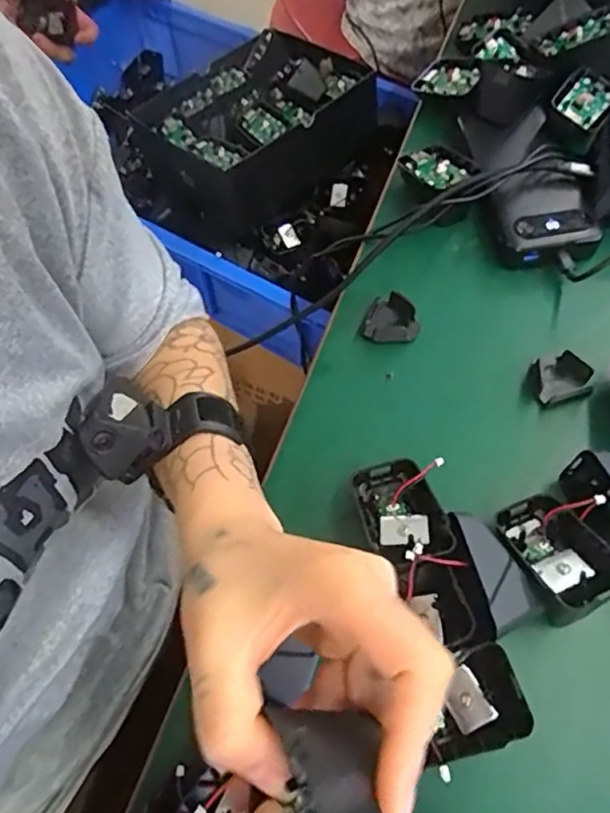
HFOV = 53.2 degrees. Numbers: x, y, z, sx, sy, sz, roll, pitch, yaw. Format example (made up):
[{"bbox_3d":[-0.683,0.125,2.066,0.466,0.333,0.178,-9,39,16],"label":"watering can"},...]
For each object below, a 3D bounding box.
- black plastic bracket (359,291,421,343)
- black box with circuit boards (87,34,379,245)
[{"bbox_3d":[0.062,-0.061,0.433,0.036,0.016,0.037,28,66,14],"label":"black plastic bracket"},{"bbox_3d":[-0.062,-0.354,0.765,0.246,0.105,0.197,-41,69,-19],"label":"black box with circuit boards"}]

